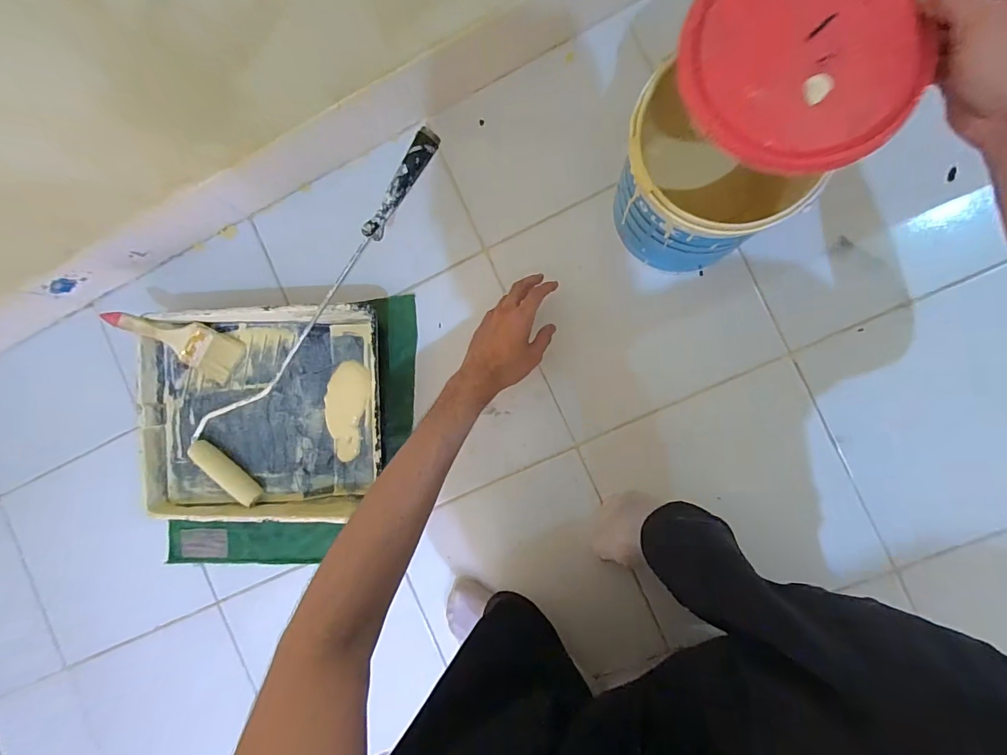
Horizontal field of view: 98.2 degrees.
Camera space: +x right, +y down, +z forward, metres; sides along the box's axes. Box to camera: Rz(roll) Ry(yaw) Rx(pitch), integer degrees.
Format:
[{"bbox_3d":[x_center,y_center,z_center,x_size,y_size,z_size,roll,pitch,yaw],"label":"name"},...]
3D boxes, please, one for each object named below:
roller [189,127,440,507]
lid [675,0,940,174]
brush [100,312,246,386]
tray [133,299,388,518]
[{"bbox_3d":[-0.261,-0.083,0.569,0.128,0.060,0.539,31,98,2],"label":"roller"},{"bbox_3d":[0.217,-0.238,0.318,0.165,0.008,0.165,0,91,7],"label":"lid"},{"bbox_3d":[-0.447,-0.049,0.595,0.162,0.020,0.066,22,94,-17],"label":"brush"},{"bbox_3d":[-0.322,0.051,0.609,0.334,0.076,0.282,0,91,7],"label":"tray"}]

